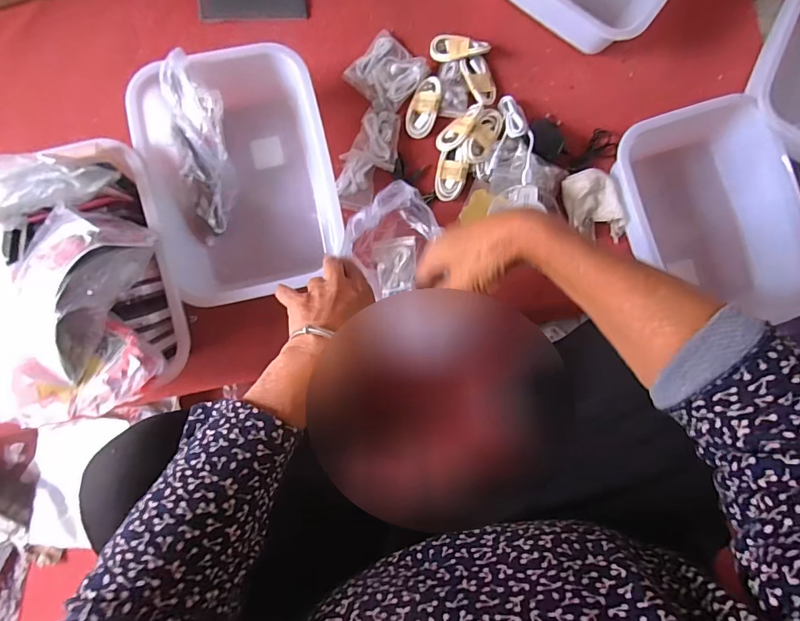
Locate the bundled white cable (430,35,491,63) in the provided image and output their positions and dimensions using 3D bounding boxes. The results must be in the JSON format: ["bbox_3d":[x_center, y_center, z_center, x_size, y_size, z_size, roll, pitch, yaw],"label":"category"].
[{"bbox_3d":[0.080,-0.356,0.571,0.079,0.015,0.032,6,87,12],"label":"bundled white cable"}]

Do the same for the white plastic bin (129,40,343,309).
[{"bbox_3d":[-0.189,-0.160,0.531,0.208,0.085,0.278,-14,88,-3],"label":"white plastic bin"}]

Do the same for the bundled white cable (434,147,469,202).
[{"bbox_3d":[0.069,-0.182,0.567,0.041,0.013,0.066,9,87,-2],"label":"bundled white cable"}]

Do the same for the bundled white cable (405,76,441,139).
[{"bbox_3d":[0.032,-0.276,0.571,0.042,0.014,0.080,9,87,-2],"label":"bundled white cable"}]

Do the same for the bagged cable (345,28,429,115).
[{"bbox_3d":[-0.017,-0.325,0.573,0.088,0.021,0.087,39,87,0],"label":"bagged cable"}]

